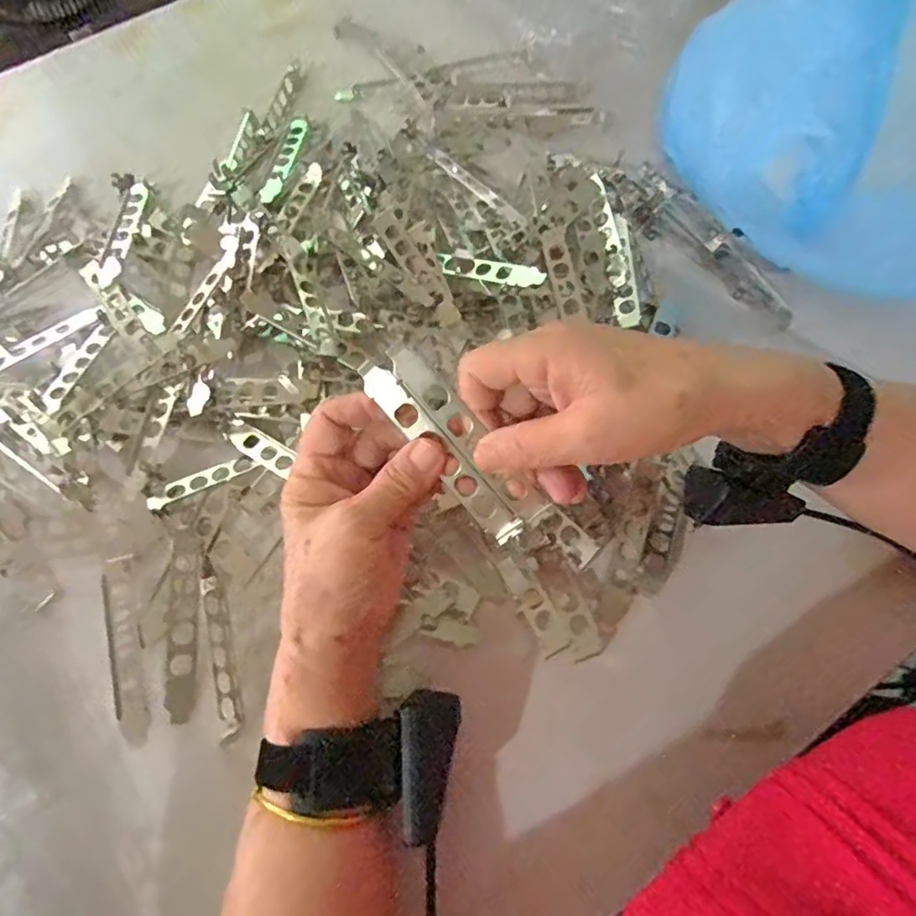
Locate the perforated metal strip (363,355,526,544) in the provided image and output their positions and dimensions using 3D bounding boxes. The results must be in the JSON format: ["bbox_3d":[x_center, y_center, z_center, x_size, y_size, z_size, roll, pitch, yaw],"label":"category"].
[{"bbox_3d":[-0.009,-0.002,0.313,0.019,0.004,0.122,-39,97,15],"label":"perforated metal strip"}]

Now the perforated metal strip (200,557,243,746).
[{"bbox_3d":[-0.151,0.118,0.367,0.012,0.020,0.114,-24,69,11],"label":"perforated metal strip"}]

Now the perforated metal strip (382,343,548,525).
[{"bbox_3d":[0.005,-0.014,0.309,0.018,0.004,0.118,-40,98,9],"label":"perforated metal strip"}]

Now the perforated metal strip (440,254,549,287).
[{"bbox_3d":[0.025,-0.141,0.431,0.092,0.008,0.020,22,70,31],"label":"perforated metal strip"}]

